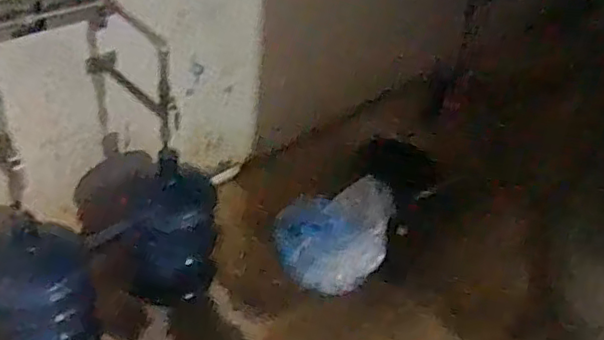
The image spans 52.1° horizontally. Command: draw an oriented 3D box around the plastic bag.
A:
[{"bbox_3d":[0.090,0.193,1.947,0.359,0.271,0.267,8,39,3],"label":"plastic bag"}]

